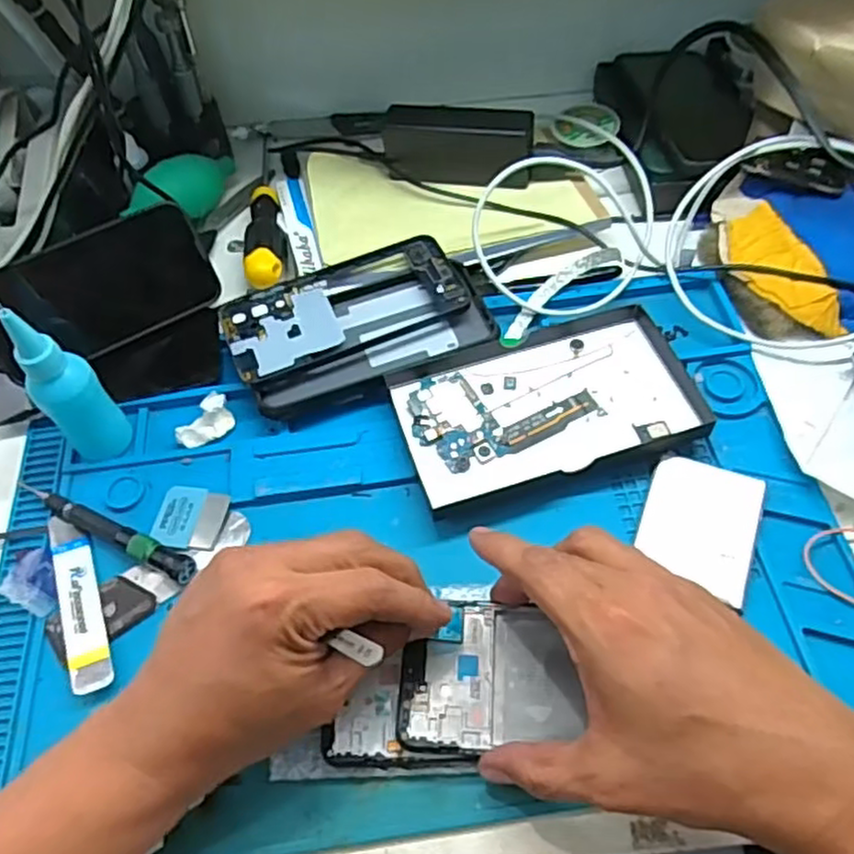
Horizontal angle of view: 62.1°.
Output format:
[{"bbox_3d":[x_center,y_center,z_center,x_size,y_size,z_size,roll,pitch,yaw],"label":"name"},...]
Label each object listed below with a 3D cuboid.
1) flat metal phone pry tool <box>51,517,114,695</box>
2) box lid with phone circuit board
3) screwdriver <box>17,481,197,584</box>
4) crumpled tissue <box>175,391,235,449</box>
[{"bbox_3d":[-0.195,0.096,0.397,0.020,0.010,0.110,-22,60,-10],"label":"flat metal phone pry tool"},{"bbox_3d":[0.074,-0.015,0.445,0.177,0.018,0.108,-16,59,-6],"label":"box lid with phone circuit board"},{"bbox_3d":[-0.192,0.060,0.418,0.134,0.013,0.014,21,62,16],"label":"screwdriver"},{"bbox_3d":[-0.141,-0.003,0.454,0.020,0.018,0.038,37,68,23],"label":"crumpled tissue"}]

